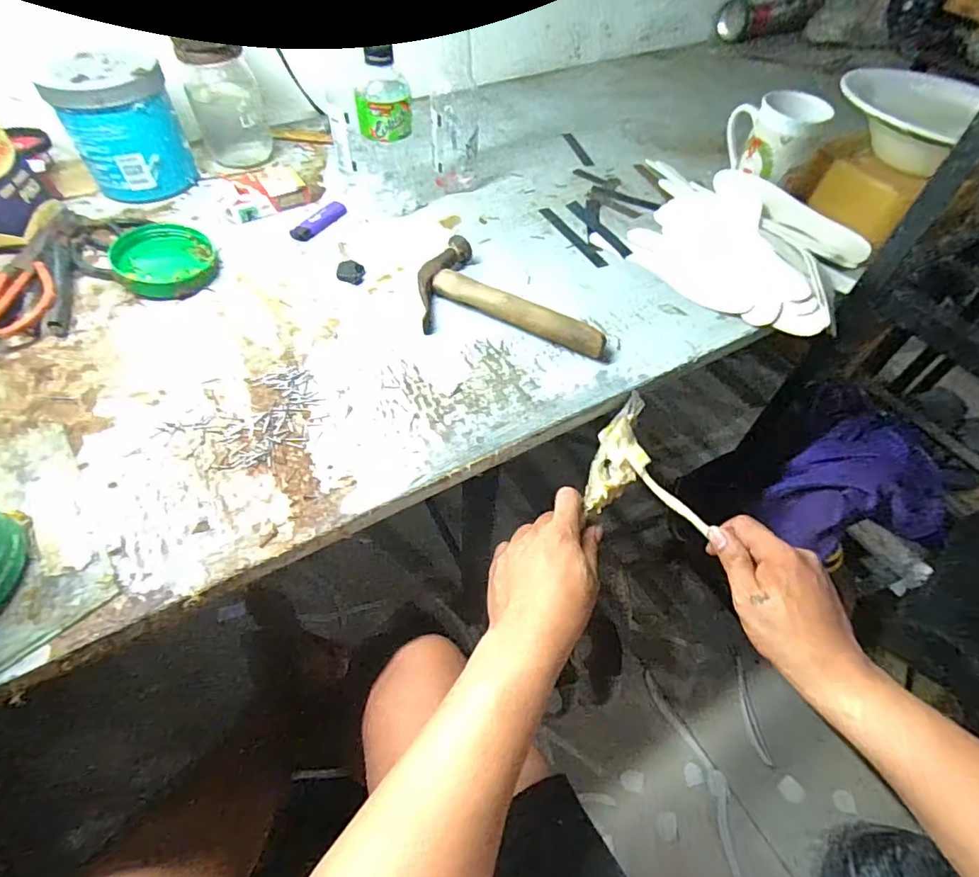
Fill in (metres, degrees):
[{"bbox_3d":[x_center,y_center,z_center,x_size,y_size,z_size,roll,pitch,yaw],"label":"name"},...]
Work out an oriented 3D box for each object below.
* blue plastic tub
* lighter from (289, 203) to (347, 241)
[{"bbox_3d":[-0.410,-0.348,0.595,0.112,0.124,0.101,-23,58,-17],"label":"blue plastic tub"},{"bbox_3d":[-0.201,-0.255,0.614,0.025,0.009,0.079,24,57,16],"label":"lighter"}]

